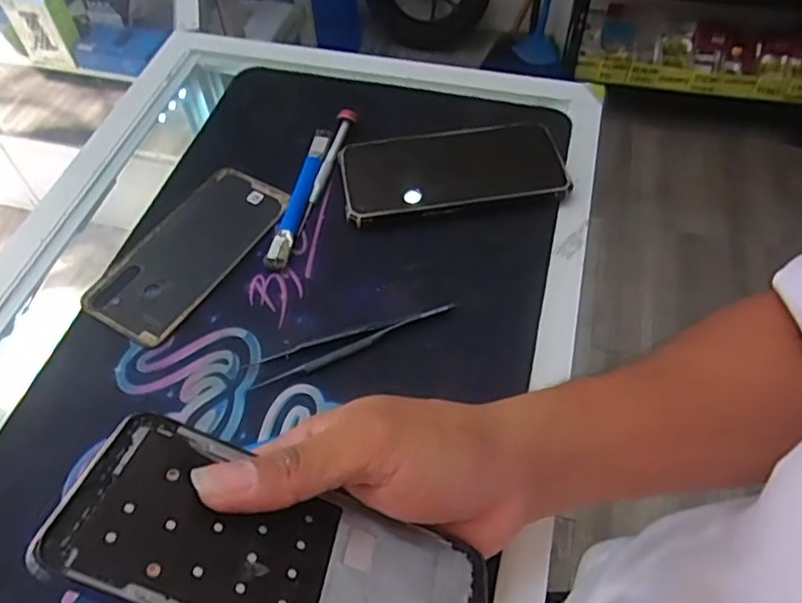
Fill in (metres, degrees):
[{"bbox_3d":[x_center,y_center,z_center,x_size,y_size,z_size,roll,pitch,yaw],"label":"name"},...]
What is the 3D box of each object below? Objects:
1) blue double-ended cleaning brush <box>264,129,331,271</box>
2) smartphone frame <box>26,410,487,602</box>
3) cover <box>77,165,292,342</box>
[{"bbox_3d":[-0.075,-0.079,0.464,0.014,0.008,0.133,8,55,6],"label":"blue double-ended cleaning brush"},{"bbox_3d":[-0.039,0.093,0.226,0.154,0.004,0.071,25,30,-7],"label":"smartphone frame"},{"bbox_3d":[-0.150,-0.038,0.446,0.076,0.006,0.150,25,59,17],"label":"cover"}]

